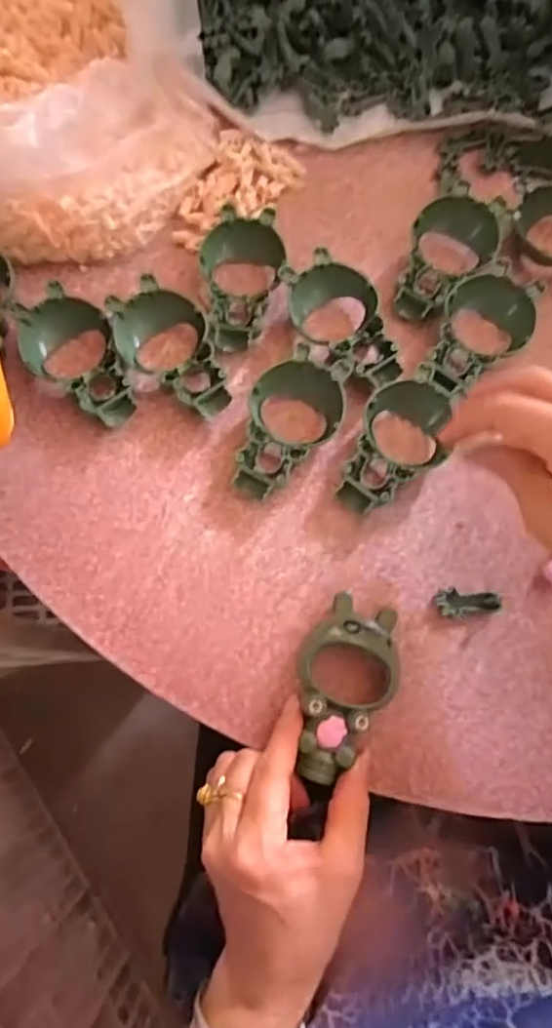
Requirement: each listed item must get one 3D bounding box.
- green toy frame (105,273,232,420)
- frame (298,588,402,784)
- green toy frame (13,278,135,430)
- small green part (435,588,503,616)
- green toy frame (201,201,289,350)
[{"bbox_3d":[-0.069,-0.108,0.385,0.055,0.026,0.100,-31,77,-9],"label":"green toy frame"},{"bbox_3d":[0.039,0.100,0.331,0.055,0.020,0.104,18,72,4],"label":"frame"},{"bbox_3d":[-0.131,-0.102,0.385,0.056,0.027,0.101,-32,77,-9],"label":"green toy frame"},{"bbox_3d":[0.118,0.054,0.354,0.038,0.010,0.015,1,74,-1],"label":"small green part"},{"bbox_3d":[-0.023,-0.161,0.399,0.056,0.021,0.102,0,74,-1],"label":"green toy frame"}]

